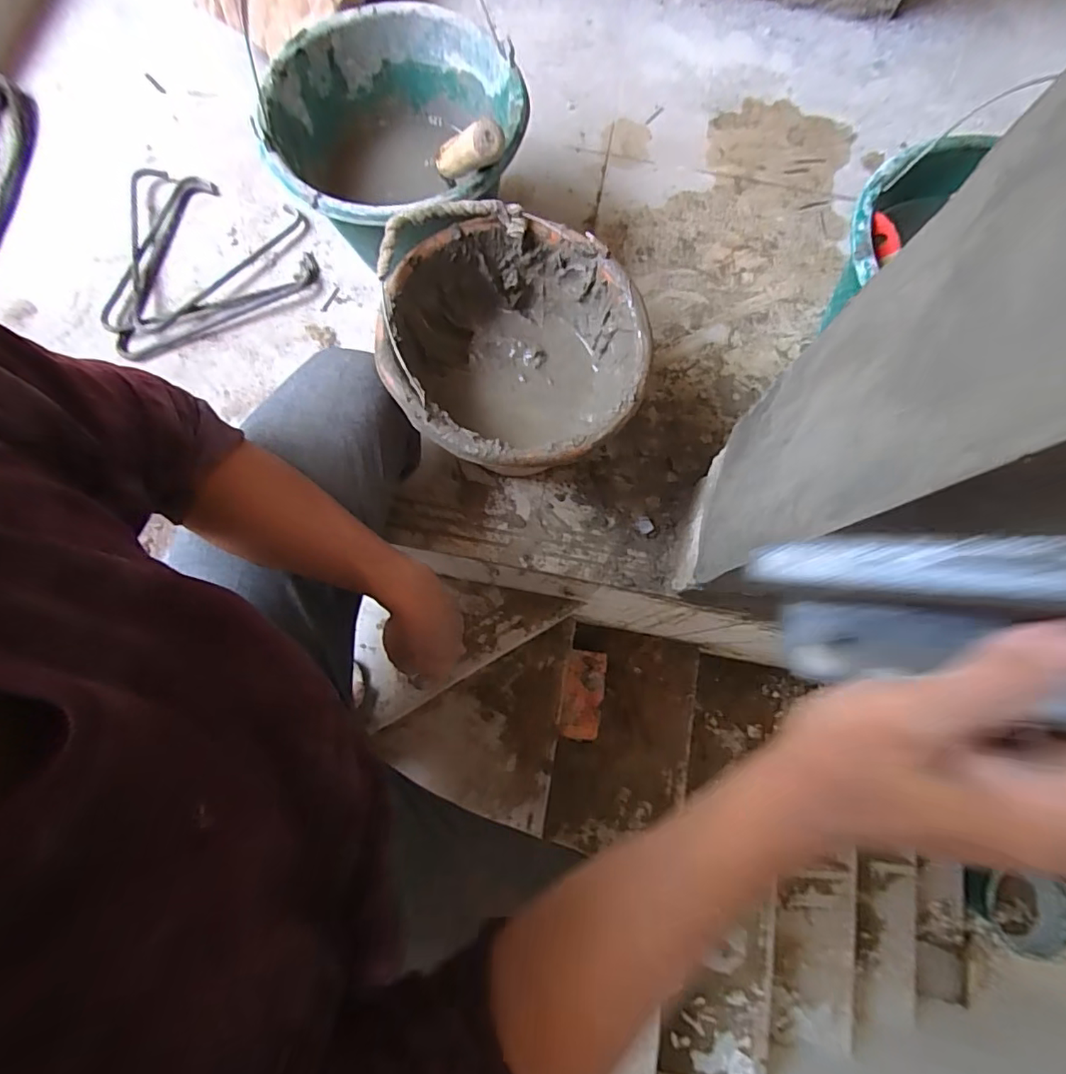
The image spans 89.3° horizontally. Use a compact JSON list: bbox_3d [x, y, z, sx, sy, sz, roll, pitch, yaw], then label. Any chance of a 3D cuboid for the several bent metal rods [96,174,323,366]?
[{"bbox_3d":[-0.429,-0.373,0.683,0.261,0.021,0.245,-28,79,-7],"label":"several bent metal rods"}]

